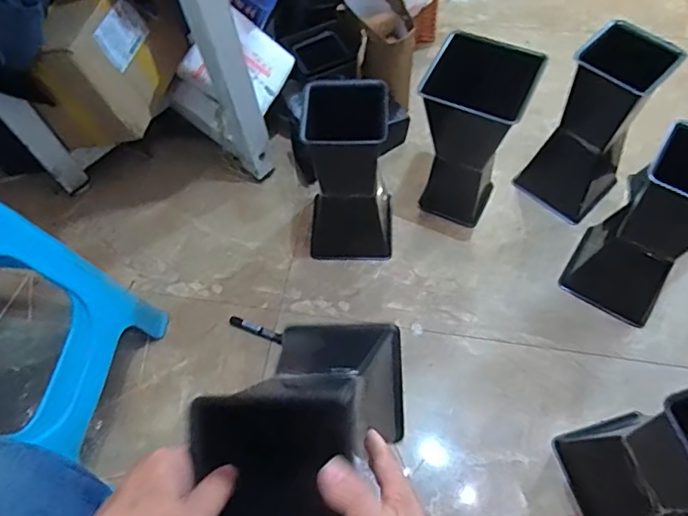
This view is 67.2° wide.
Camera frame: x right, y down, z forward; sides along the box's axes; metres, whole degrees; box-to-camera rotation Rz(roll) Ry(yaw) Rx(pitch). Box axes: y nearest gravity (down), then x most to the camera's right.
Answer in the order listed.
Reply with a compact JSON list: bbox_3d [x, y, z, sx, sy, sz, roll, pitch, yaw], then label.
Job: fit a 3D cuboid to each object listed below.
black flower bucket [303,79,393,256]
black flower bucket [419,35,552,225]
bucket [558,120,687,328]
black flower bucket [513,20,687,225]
[{"bbox_3d":[0.007,-0.131,0.845,0.147,0.295,0.140,-1,62,3],"label":"black flower bucket"},{"bbox_3d":[0.204,-0.196,0.867,0.147,0.300,0.131,22,65,15],"label":"black flower bucket"},{"bbox_3d":[0.456,-0.033,0.767,0.149,0.297,0.150,37,70,20],"label":"bucket"},{"bbox_3d":[0.409,-0.205,0.862,0.138,0.291,0.126,37,70,20],"label":"black flower bucket"}]

